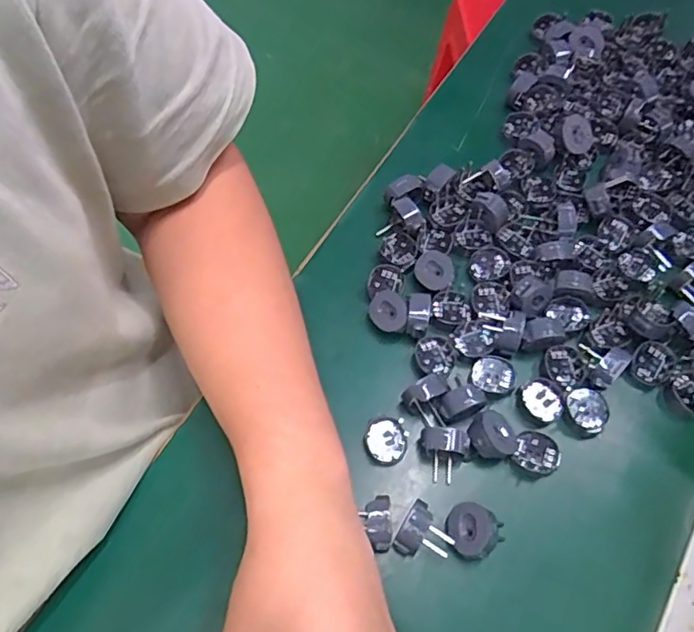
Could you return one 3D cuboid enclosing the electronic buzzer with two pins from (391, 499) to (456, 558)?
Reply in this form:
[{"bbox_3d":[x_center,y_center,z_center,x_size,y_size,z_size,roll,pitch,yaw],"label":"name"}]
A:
[{"bbox_3d":[0.044,0.126,0.330,0.028,0.026,0.030,30,69,15],"label":"electronic buzzer with two pins"}]

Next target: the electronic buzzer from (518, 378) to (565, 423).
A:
[{"bbox_3d":[0.124,0.054,0.367,0.021,0.012,0.028,-30,69,-13],"label":"electronic buzzer"}]

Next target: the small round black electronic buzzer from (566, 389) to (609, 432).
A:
[{"bbox_3d":[0.151,0.059,0.364,0.024,0.007,0.027,-35,69,-15],"label":"small round black electronic buzzer"}]

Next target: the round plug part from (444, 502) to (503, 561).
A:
[{"bbox_3d":[0.072,0.124,0.335,0.032,0.024,0.029,-30,67,-12],"label":"round plug part"}]

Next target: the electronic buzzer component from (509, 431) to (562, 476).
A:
[{"bbox_3d":[0.116,0.084,0.354,0.028,0.012,0.022,19,66,10],"label":"electronic buzzer component"}]

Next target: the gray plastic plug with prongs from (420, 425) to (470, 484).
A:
[{"bbox_3d":[0.058,0.085,0.351,0.028,0.024,0.028,4,64,3],"label":"gray plastic plug with prongs"}]

